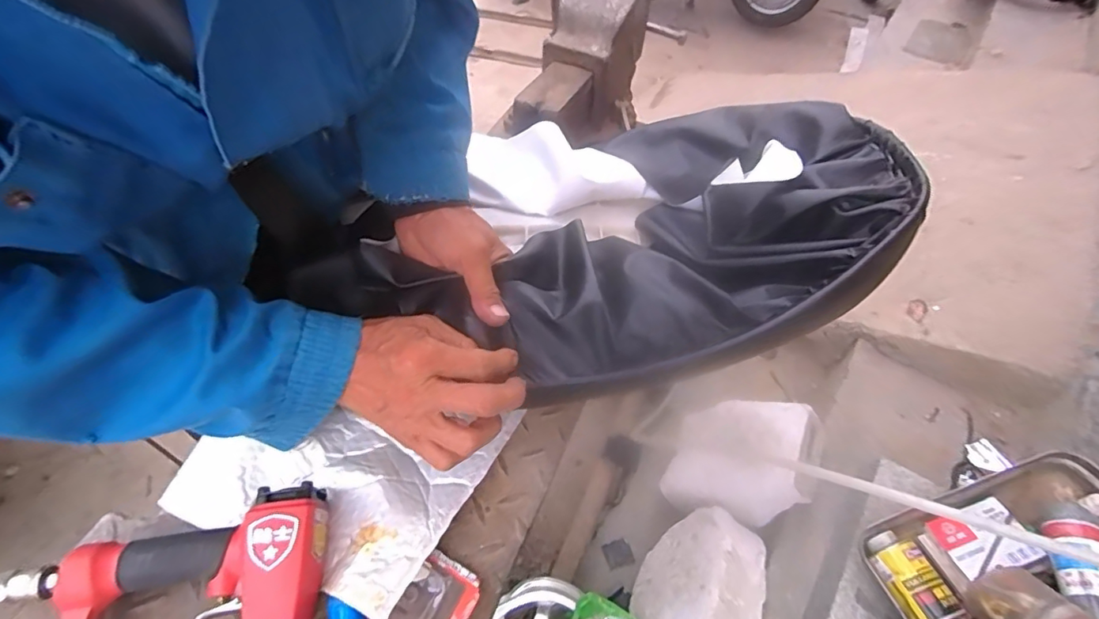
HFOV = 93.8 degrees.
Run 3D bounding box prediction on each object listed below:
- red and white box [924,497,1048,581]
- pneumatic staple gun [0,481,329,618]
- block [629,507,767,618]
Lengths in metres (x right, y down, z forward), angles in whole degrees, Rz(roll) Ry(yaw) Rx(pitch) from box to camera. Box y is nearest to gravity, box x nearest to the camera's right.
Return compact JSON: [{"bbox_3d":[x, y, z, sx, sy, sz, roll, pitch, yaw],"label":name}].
[{"bbox_3d":[0.583,0.309,0.692,0.097,0.020,0.081,-31,57,12],"label":"red and white box"},{"bbox_3d":[-0.265,0.210,0.354,0.215,0.046,0.130,-10,55,-6],"label":"pneumatic staple gun"},{"bbox_3d":[0.227,0.430,0.780,0.166,0.144,0.257,27,60,19],"label":"block"}]

